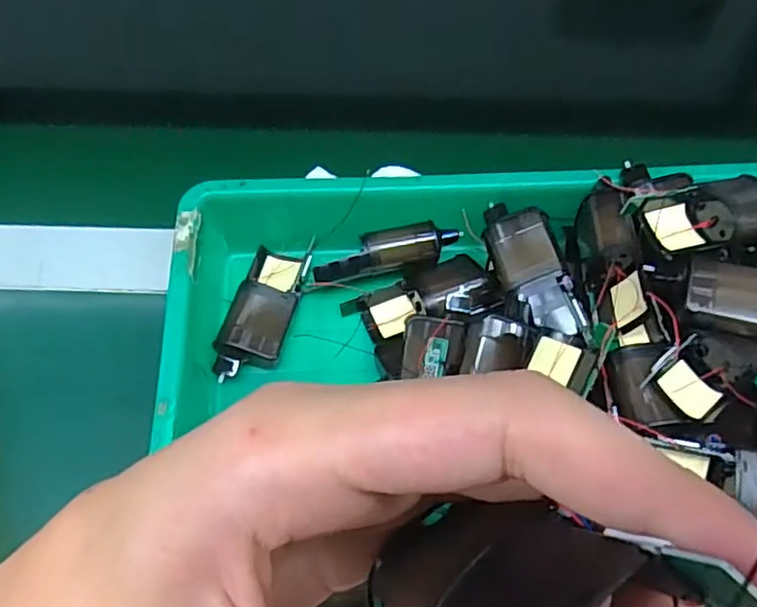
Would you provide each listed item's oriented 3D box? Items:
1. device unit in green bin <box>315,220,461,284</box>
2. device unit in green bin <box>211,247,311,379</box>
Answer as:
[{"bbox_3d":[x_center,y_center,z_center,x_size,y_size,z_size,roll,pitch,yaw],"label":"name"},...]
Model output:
[{"bbox_3d":[0.005,-0.030,0.386,0.087,0.024,0.024,-11,62,-5],"label":"device unit in green bin"},{"bbox_3d":[-0.069,0.004,0.380,0.037,0.017,0.086,13,63,8],"label":"device unit in green bin"}]

